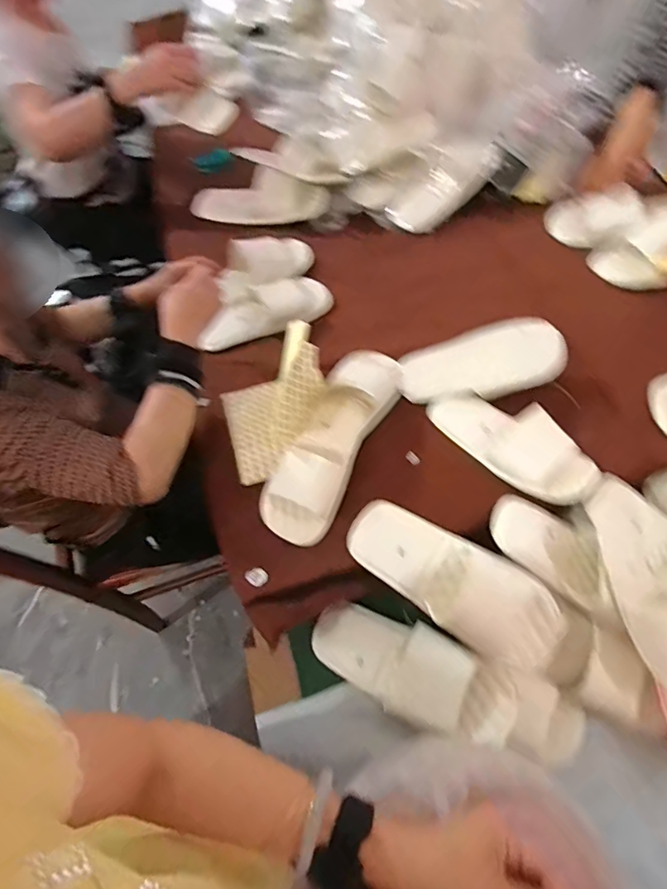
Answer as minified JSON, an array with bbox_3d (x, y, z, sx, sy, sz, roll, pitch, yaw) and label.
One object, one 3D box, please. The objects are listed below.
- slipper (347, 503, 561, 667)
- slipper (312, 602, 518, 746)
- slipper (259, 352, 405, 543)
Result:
[{"bbox_3d":[0.143,0.169,0.646,0.263,0.076,0.103,33,68,23],"label":"slipper"},{"bbox_3d":[0.091,0.291,0.666,0.271,0.065,0.100,11,60,37],"label":"slipper"},{"bbox_3d":[0.002,-0.008,0.761,0.107,0.046,0.330,22,64,19],"label":"slipper"}]

